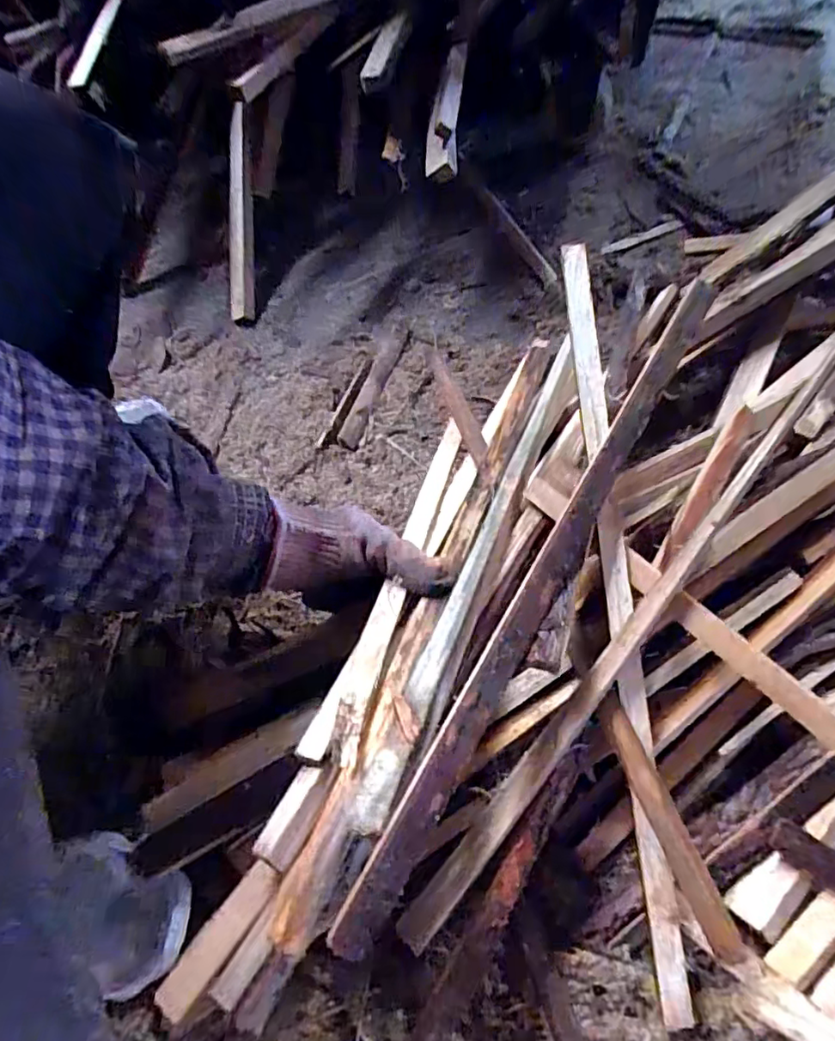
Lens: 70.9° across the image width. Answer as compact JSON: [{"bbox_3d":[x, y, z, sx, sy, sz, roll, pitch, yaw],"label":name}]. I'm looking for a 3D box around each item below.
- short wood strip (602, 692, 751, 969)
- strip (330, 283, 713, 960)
[{"bbox_3d":[0.139,0.168,0.330,0.018,0.013,0.138,-19,61,-8],"label":"short wood strip"},{"bbox_3d":[0.094,0.004,0.354,0.021,0.019,0.479,26,65,17],"label":"strip"}]

